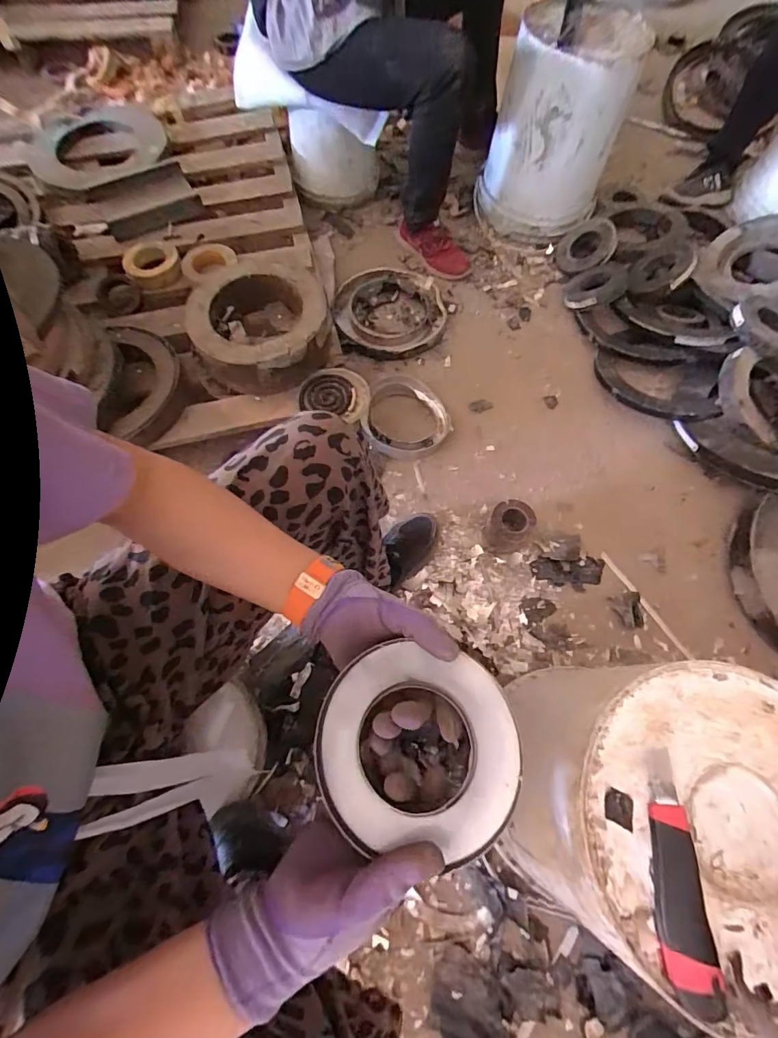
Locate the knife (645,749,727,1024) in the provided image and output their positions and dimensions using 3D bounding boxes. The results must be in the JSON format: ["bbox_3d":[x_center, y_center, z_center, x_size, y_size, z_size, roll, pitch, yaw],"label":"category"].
[{"bbox_3d":[0.247,0.301,0.381,0.046,0.024,0.180,7,67,1],"label":"knife"}]

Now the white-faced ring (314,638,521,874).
[{"bbox_3d":[0.017,0.162,0.318,0.141,0.007,0.131,2,72,14],"label":"white-faced ring"}]

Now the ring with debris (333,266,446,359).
[{"bbox_3d":[0.002,-0.518,1.120,0.273,0.051,0.265,1,67,-2],"label":"ring with debris"}]

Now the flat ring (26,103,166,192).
[{"bbox_3d":[-0.710,-0.893,1.083,0.321,0.047,0.275,-17,77,6],"label":"flat ring"}]

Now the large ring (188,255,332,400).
[{"bbox_3d":[-0.264,-0.394,0.908,0.280,0.110,0.278,-11,68,-7],"label":"large ring"}]

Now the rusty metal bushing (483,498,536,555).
[{"bbox_3d":[0.239,0.020,0.892,0.090,0.071,0.097,35,70,12],"label":"rusty metal bushing"}]

